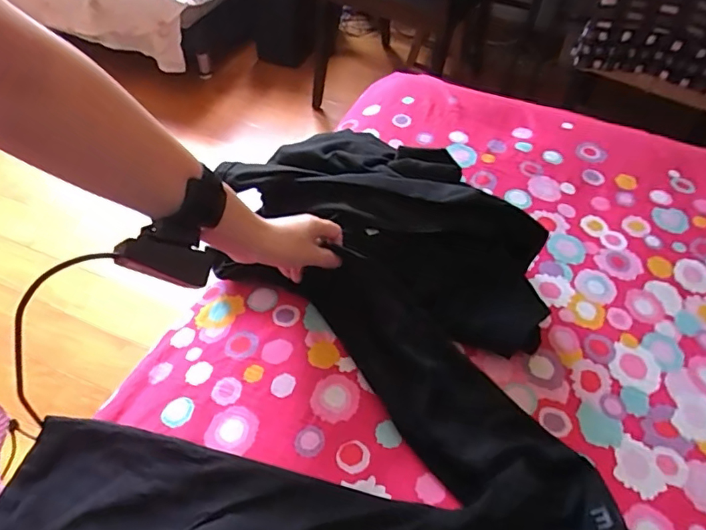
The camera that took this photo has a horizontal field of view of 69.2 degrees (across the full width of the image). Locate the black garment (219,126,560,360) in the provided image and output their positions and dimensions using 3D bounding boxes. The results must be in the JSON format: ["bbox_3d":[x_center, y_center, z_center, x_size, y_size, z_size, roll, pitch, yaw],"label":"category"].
[{"bbox_3d":[0.065,-0.066,0.600,0.383,0.075,0.187,34,56,15],"label":"black garment"}]

